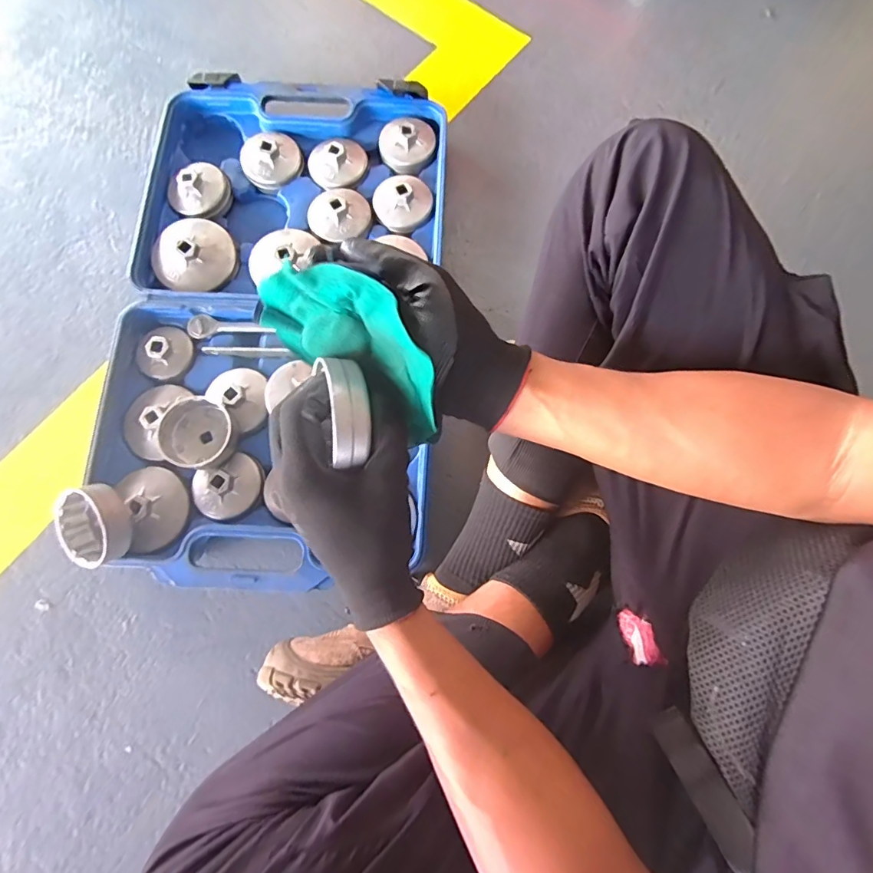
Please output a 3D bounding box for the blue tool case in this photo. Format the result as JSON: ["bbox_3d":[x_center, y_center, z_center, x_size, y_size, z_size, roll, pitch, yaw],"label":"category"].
[{"bbox_3d":[-0.190,-0.156,0.582,0.383,0.060,0.644,2,77,0],"label":"blue tool case"}]

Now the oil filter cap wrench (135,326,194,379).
[{"bbox_3d":[-0.330,-0.104,0.567,0.066,0.025,0.058,-36,79,-8],"label":"oil filter cap wrench"}]

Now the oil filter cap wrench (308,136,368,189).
[{"bbox_3d":[-0.135,-0.375,0.633,0.077,0.028,0.075,-16,77,-4],"label":"oil filter cap wrench"}]

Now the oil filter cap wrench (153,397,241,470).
[{"bbox_3d":[-0.270,-0.002,0.531,0.076,0.036,0.073,0,77,0],"label":"oil filter cap wrench"}]

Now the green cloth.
[{"bbox_3d":[-0.051,-0.058,0.306,0.146,0.095,0.020,39,53,-5],"label":"green cloth"}]

